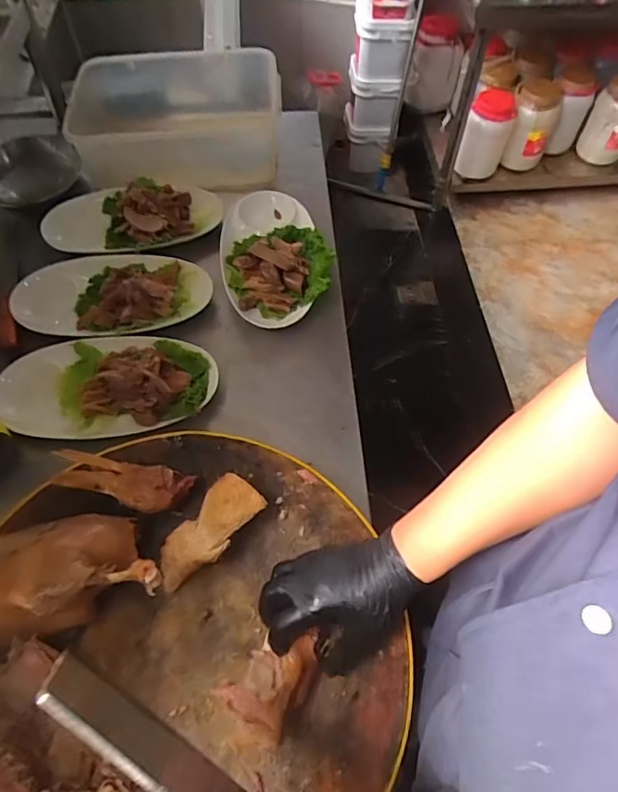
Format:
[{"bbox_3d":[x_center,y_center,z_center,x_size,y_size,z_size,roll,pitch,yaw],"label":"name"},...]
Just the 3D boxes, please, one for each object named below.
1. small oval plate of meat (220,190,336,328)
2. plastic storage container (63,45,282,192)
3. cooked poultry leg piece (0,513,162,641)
[{"bbox_3d":[-0.058,-0.239,0.885,0.174,0.068,0.293,-7,59,-5],"label":"small oval plate of meat"},{"bbox_3d":[-0.237,-0.516,0.970,0.337,0.133,0.278,3,59,1],"label":"plastic storage container"},{"bbox_3d":[-0.234,0.158,0.513,0.171,0.073,0.118,-12,60,-8],"label":"cooked poultry leg piece"}]

